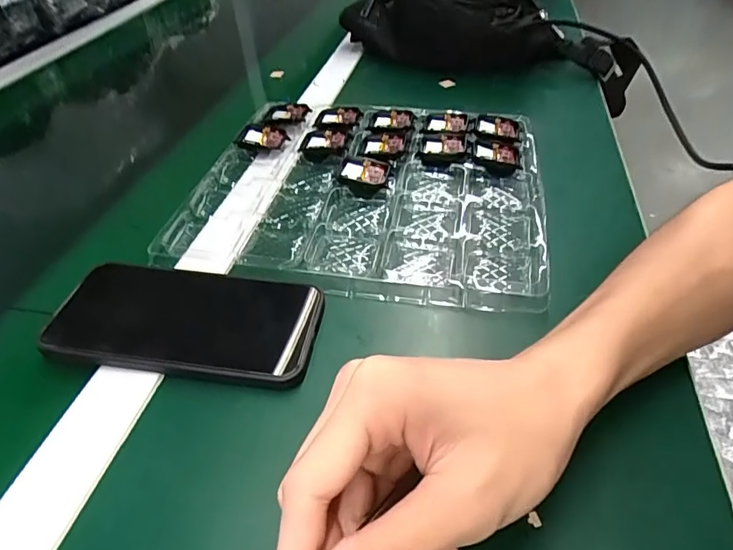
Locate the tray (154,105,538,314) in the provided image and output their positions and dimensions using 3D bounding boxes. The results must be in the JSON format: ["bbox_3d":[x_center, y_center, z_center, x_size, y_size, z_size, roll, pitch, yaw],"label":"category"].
[{"bbox_3d":[-0.002,-0.080,0.429,0.283,0.013,0.257,6,44,9],"label":"tray"}]

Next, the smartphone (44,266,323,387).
[{"bbox_3d":[-0.109,0.025,0.312,0.155,0.013,0.080,8,43,4],"label":"smartphone"}]

